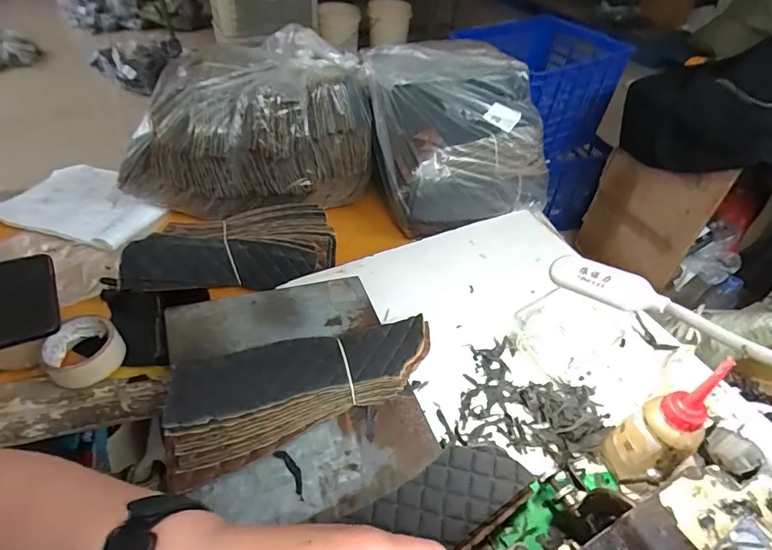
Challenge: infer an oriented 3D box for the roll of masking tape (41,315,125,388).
[{"bbox_3d":[-0.384,0.099,0.589,0.086,0.040,0.080,2,44,-2],"label":"roll of masking tape"}]

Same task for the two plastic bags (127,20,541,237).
[{"bbox_3d":[-0.061,-0.267,0.832,0.673,0.218,0.350,7,44,4],"label":"two plastic bags"}]

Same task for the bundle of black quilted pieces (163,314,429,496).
[{"bbox_3d":[-0.090,0.112,0.500,0.283,0.062,0.106,-18,48,-20],"label":"bundle of black quilted pieces"}]

